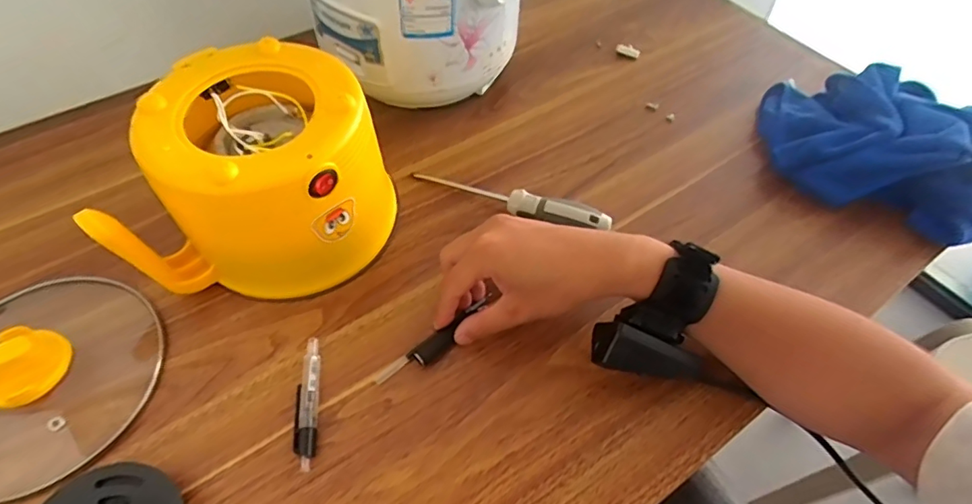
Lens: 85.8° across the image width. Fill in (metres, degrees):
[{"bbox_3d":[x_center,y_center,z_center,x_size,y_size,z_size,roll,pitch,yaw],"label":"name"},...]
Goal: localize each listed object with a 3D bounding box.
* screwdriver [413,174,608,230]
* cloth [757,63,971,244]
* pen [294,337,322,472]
[{"bbox_3d":[0.018,-0.046,0.455,0.177,0.031,0.018,20,56,13],"label":"screwdriver"},{"bbox_3d":[0.359,-0.104,0.479,0.193,0.066,0.160,22,57,14],"label":"cloth"},{"bbox_3d":[-0.122,0.102,0.358,0.014,0.011,0.089,-5,55,-5],"label":"pen"}]

